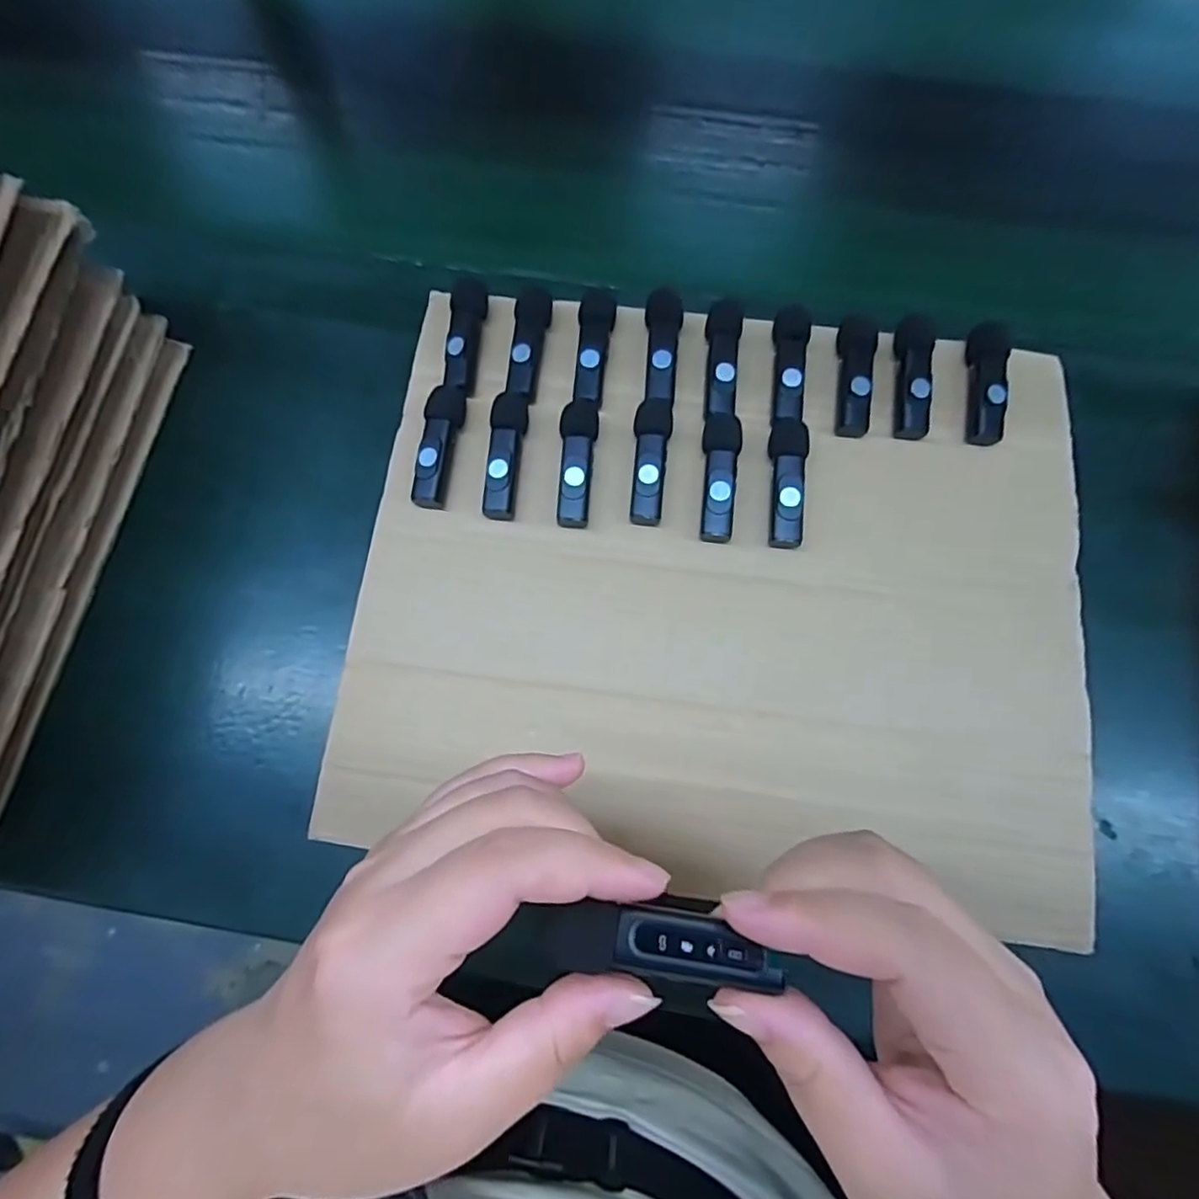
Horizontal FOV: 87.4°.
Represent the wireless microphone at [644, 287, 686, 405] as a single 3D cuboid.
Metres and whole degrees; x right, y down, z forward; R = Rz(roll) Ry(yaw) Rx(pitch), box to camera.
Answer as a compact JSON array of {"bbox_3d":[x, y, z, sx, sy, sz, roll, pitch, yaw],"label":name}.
[{"bbox_3d":[0.033,-0.135,0.331,0.019,0.010,0.064,7,72,3],"label":"wireless microphone"}]

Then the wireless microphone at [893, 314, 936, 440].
[{"bbox_3d":[0.163,-0.115,0.326,0.018,0.016,0.064,6,72,3],"label":"wireless microphone"}]

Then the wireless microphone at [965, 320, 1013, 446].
[{"bbox_3d":[0.201,-0.111,0.322,0.020,0.018,0.061,3,72,2],"label":"wireless microphone"}]

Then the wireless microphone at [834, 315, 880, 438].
[{"bbox_3d":[0.133,-0.118,0.328,0.019,0.014,0.068,9,72,3],"label":"wireless microphone"}]

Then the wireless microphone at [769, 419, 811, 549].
[{"bbox_3d":[0.094,-0.059,0.313,0.019,0.014,0.066,7,72,3],"label":"wireless microphone"}]

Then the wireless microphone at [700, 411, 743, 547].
[{"bbox_3d":[0.060,-0.062,0.315,0.019,0.013,0.066,7,72,3],"label":"wireless microphone"}]

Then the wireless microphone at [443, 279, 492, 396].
[{"bbox_3d":[-0.073,-0.141,0.336,0.017,0.016,0.061,6,72,3],"label":"wireless microphone"}]

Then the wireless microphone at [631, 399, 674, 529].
[{"bbox_3d":[0.025,-0.070,0.317,0.019,0.013,0.065,7,72,3],"label":"wireless microphone"}]

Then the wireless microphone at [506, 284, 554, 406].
[{"bbox_3d":[-0.038,-0.136,0.334,0.018,0.013,0.063,9,72,4],"label":"wireless microphone"}]

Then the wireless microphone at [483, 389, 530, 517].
[{"bbox_3d":[-0.048,-0.074,0.320,0.017,0.014,0.066,6,72,3],"label":"wireless microphone"}]

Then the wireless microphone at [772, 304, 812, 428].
[{"bbox_3d":[0.101,-0.123,0.329,0.019,0.012,0.066,4,72,2],"label":"wireless microphone"}]

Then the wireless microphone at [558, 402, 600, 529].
[{"bbox_3d":[-0.012,-0.070,0.317,0.018,0.014,0.066,5,72,2],"label":"wireless microphone"}]

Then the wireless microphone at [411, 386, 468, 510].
[{"bbox_3d":[-0.083,-0.078,0.322,0.017,0.013,0.065,9,72,3],"label":"wireless microphone"}]

